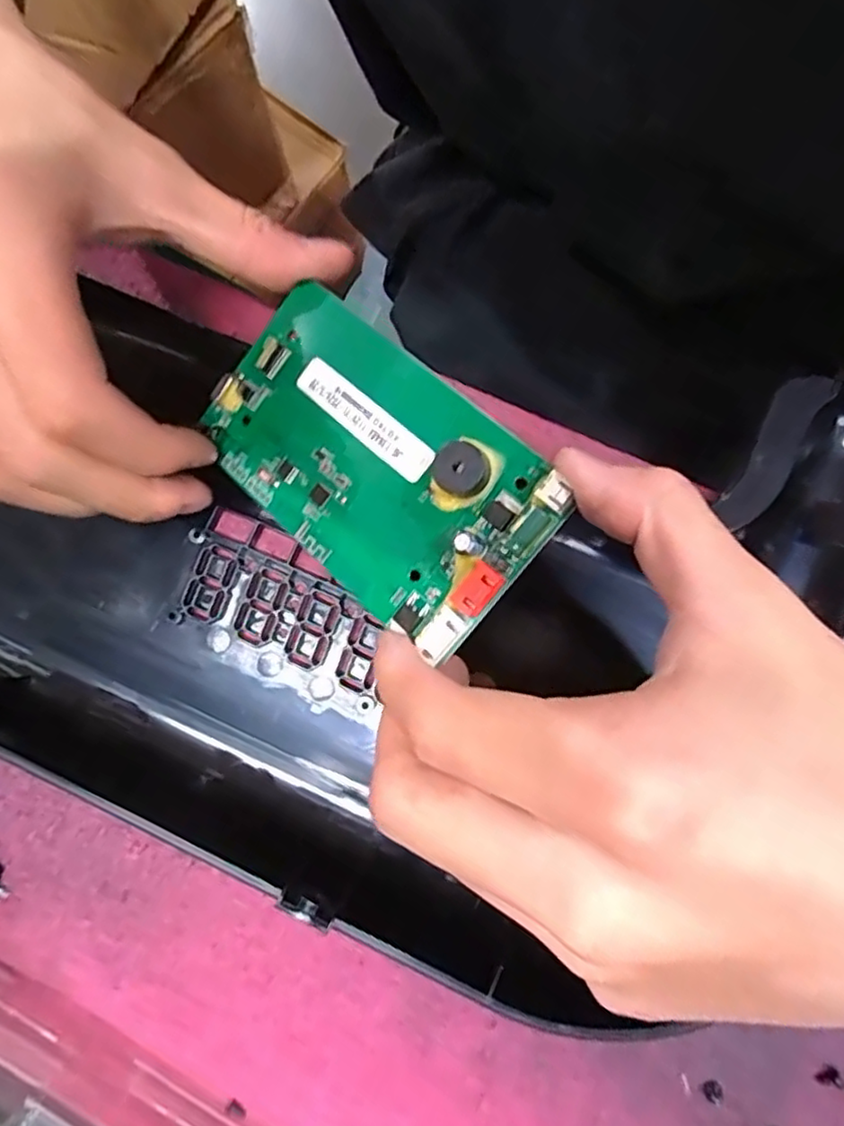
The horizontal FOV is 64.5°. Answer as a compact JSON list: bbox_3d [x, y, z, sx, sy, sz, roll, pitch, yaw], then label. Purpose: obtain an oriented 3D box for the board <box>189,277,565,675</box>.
[{"bbox_3d":[-0.016,-0.028,0.183,0.105,0.009,0.059,42,99,18],"label":"board"}]

